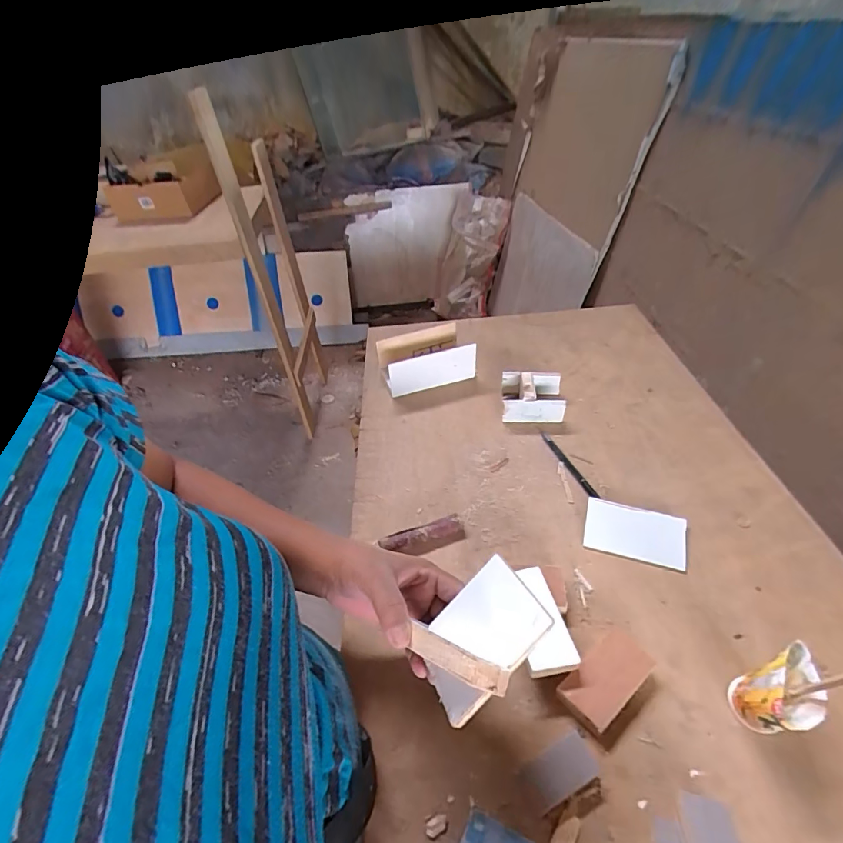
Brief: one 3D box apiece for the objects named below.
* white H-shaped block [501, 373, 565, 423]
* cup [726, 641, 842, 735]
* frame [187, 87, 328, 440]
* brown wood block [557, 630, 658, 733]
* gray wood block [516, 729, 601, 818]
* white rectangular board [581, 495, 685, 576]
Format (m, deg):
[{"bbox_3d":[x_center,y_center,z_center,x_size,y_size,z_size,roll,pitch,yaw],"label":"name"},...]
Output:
[{"bbox_3d":[0.164,-0.038,0.658,0.089,0.044,0.074,-1,42,6],"label":"white H-shaped block"},{"bbox_3d":[0.280,0.203,0.337,0.063,0.104,0.045,-17,43,-12],"label":"cup"},{"bbox_3d":[-0.497,-0.503,1.576,0.120,1.105,0.585,-12,42,-10],"label":"frame"},{"bbox_3d":[0.163,0.227,0.392,0.085,0.019,0.044,-30,47,-24],"label":"brown wood block"},{"bbox_3d":[0.109,0.277,0.350,0.058,0.006,0.031,-22,44,-17],"label":"gray wood block"},{"bbox_3d":[0.240,0.125,0.501,0.103,0.009,0.070,12,45,19],"label":"white rectangular board"}]

